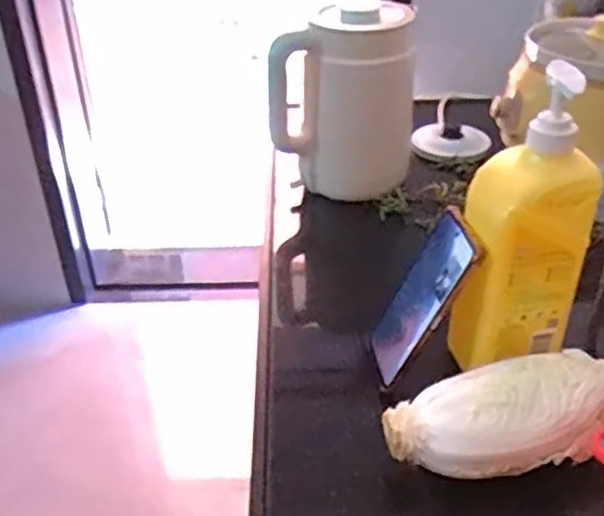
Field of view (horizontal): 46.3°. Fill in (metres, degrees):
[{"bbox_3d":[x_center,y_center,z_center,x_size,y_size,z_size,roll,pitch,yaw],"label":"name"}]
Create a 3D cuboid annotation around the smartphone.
[{"bbox_3d":[0.102,0.037,0.615,0.013,0.159,0.073,14,27,-28],"label":"smartphone"}]

